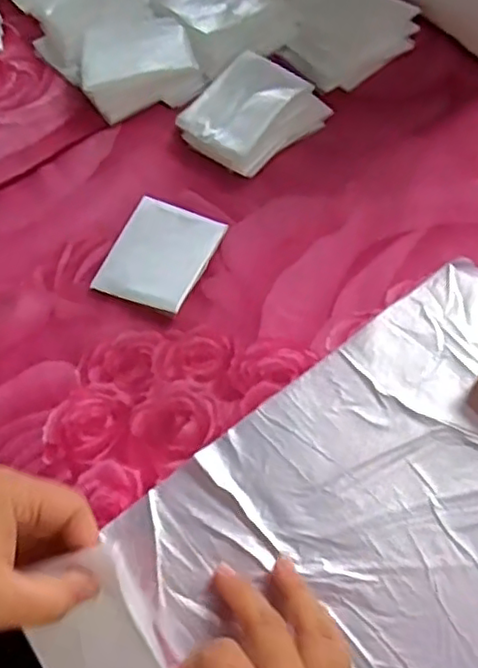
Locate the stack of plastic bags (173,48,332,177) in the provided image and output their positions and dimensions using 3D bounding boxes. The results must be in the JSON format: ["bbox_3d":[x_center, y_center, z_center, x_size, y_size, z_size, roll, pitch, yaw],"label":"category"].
[{"bbox_3d":[0.011,-0.162,0.477,0.075,0.029,0.088,35,69,18],"label":"stack of plastic bags"}]

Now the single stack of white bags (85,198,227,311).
[{"bbox_3d":[-0.053,-0.055,0.435,0.064,0.008,0.080,20,65,12],"label":"single stack of white bags"}]

